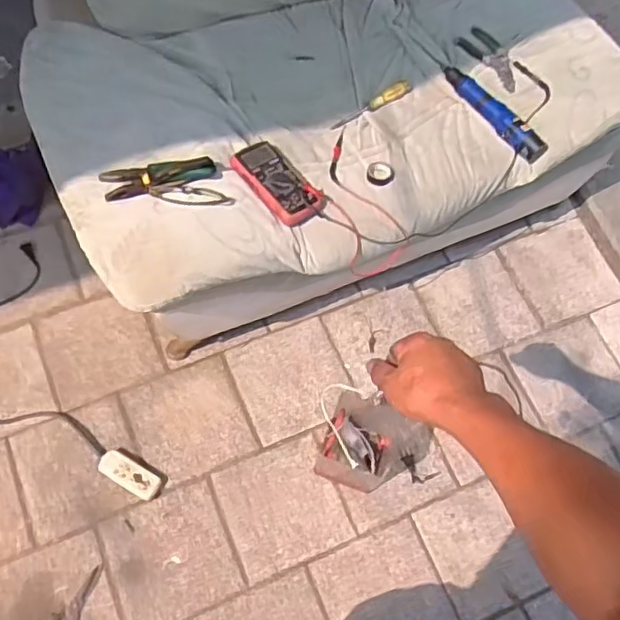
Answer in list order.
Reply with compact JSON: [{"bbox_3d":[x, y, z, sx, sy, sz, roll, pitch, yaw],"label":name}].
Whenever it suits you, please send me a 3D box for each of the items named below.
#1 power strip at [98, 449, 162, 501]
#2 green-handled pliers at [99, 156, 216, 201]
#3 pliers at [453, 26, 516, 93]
[{"bbox_3d":[-0.388,0.355,1.359,0.147,0.027,0.059,29,69,11],"label":"power strip"},{"bbox_3d":[-0.273,-0.244,1.130,0.199,0.019,0.061,-14,68,-7],"label":"green-handled pliers"},{"bbox_3d":[0.382,-0.523,1.308,0.066,0.017,0.180,-34,67,1],"label":"pliers"}]

